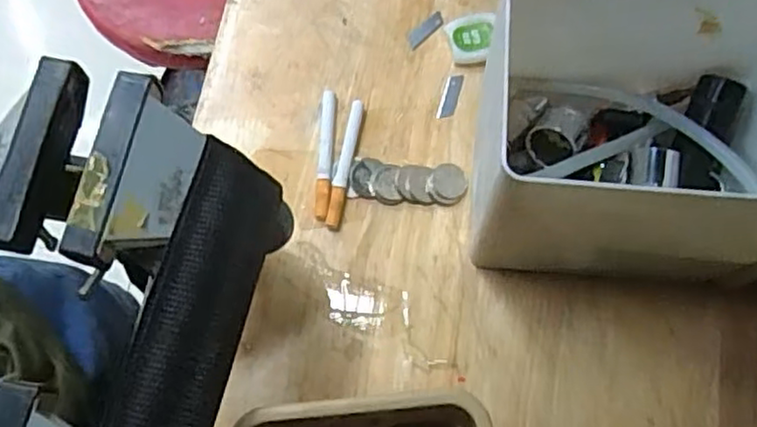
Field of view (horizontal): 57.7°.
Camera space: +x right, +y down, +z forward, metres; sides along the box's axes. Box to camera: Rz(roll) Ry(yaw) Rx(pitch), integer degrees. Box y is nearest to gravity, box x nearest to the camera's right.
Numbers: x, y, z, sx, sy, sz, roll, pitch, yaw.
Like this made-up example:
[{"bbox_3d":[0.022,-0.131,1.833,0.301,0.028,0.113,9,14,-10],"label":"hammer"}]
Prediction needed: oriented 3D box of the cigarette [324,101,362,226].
[{"bbox_3d":[-0.021,-0.031,0.422,0.008,0.009,0.082,9,72,4],"label":"cigarette"}]

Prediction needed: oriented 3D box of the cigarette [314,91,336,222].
[{"bbox_3d":[-0.033,-0.037,0.423,0.009,0.008,0.085,2,72,1],"label":"cigarette"}]

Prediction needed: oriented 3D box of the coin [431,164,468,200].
[{"bbox_3d":[0.043,-0.019,0.416,0.021,0.004,0.021,0,85,4],"label":"coin"}]

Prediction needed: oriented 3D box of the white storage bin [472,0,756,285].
[{"bbox_3d":[0.134,-0.033,0.342,0.147,0.157,0.109,4,72,2],"label":"white storage bin"}]

